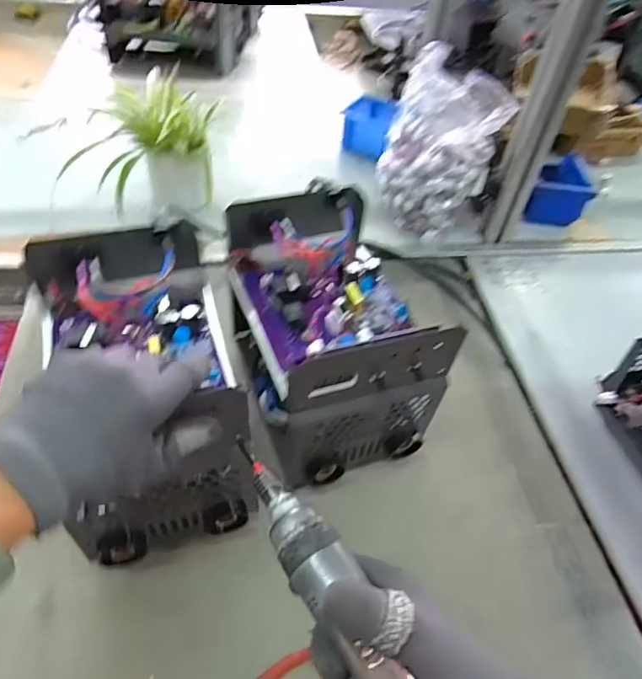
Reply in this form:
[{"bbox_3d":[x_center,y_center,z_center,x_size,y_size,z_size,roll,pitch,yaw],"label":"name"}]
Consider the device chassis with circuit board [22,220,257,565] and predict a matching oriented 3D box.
[{"bbox_3d":[-0.157,0.049,0.458,0.149,0.194,0.228,-14,51,-18],"label":"device chassis with circuit board"}]

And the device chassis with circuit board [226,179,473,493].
[{"bbox_3d":[0.006,-0.001,0.517,0.145,0.192,0.226,-14,51,-18],"label":"device chassis with circuit board"}]

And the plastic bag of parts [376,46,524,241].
[{"bbox_3d":[0.175,-0.274,0.768,0.163,0.215,0.154,16,48,8],"label":"plastic bag of parts"}]

